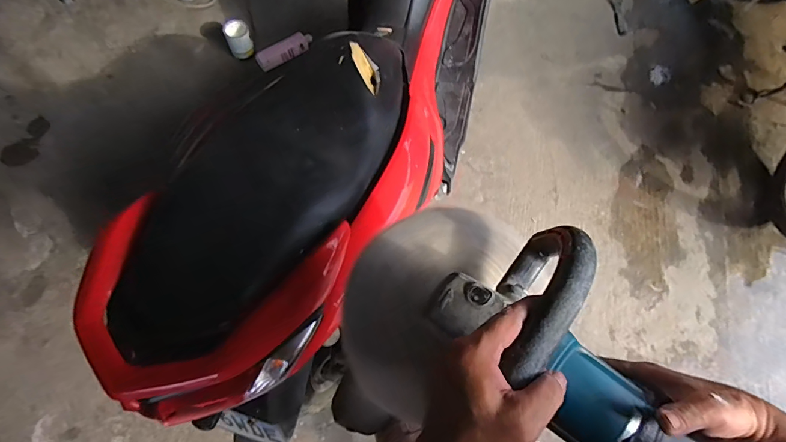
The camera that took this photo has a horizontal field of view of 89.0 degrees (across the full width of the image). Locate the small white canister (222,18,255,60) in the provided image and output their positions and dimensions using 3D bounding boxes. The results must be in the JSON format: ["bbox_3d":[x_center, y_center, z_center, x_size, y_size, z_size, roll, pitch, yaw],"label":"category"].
[{"bbox_3d":[-0.647,-0.767,1.686,0.105,0.112,0.107,1,70,-2],"label":"small white canister"}]

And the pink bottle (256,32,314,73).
[{"bbox_3d":[-0.460,-0.732,1.715,0.255,0.063,0.084,-30,74,-12],"label":"pink bottle"}]

